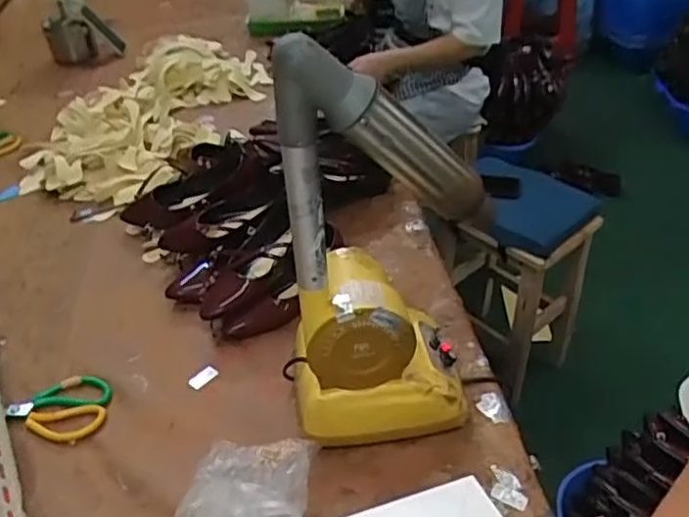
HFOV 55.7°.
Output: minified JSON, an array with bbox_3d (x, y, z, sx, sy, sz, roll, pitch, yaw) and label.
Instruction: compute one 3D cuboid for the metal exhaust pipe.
[{"bbox_3d":[0.036,-0.094,0.631,0.187,0.236,0.059,-1,39,7],"label":"metal exhaust pipe"}]

